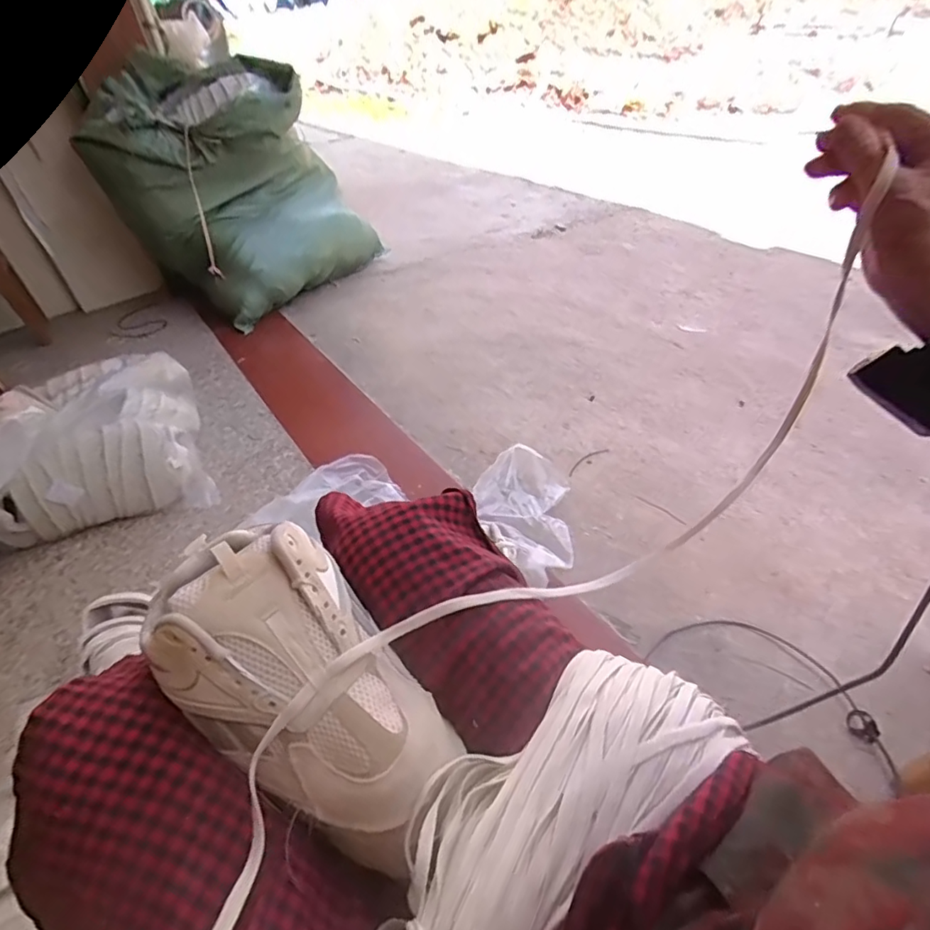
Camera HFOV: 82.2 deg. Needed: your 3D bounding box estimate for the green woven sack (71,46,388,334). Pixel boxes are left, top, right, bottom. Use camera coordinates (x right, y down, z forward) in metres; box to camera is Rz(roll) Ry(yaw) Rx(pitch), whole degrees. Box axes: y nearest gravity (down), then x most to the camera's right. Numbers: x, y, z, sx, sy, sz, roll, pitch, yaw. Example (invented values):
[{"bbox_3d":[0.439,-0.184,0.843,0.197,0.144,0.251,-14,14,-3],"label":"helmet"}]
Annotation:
[{"bbox_3d":[-0.669,-0.846,1.659,0.508,0.641,0.597,11,46,18],"label":"green woven sack"}]

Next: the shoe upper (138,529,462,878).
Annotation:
[{"bbox_3d":[-0.099,0.126,0.329,0.209,0.091,0.119,28,54,32],"label":"shoe upper"}]

